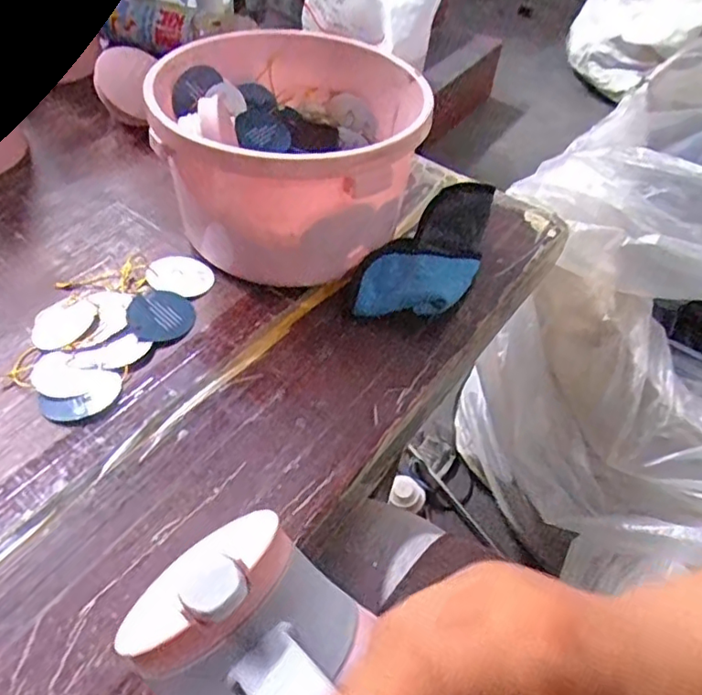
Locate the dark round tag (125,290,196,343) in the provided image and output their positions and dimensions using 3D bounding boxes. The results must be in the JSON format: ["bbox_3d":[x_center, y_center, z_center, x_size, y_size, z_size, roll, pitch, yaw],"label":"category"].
[{"bbox_3d":[-0.148,-0.026,0.464,0.049,0.004,0.052,9,47,-9],"label":"dark round tag"}]

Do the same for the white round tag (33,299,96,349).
[{"bbox_3d":[-0.217,-0.020,0.450,0.048,0.005,0.047,-3,54,4],"label":"white round tag"}]

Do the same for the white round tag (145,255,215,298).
[{"bbox_3d":[-0.142,-0.061,0.497,0.050,0.006,0.041,21,50,13],"label":"white round tag"}]

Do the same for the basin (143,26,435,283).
[{"bbox_3d":[-0.051,-0.161,0.512,0.205,0.134,0.206,3,48,-3],"label":"basin"}]

